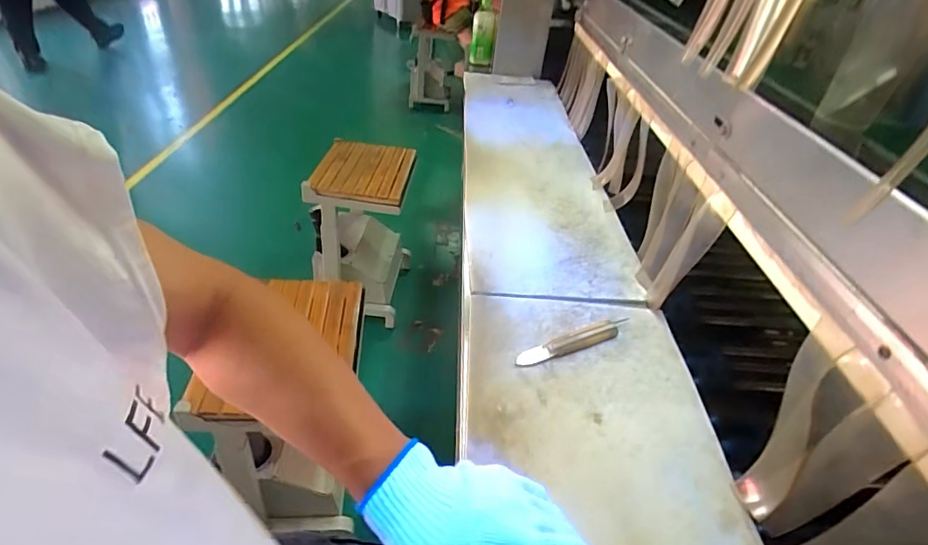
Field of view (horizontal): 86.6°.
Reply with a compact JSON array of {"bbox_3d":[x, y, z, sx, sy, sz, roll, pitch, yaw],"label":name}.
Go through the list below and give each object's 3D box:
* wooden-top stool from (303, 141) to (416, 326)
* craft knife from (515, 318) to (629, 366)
[{"bbox_3d":[-0.326,-0.143,1.662,0.291,0.494,0.357,6,37,0],"label":"wooden-top stool"},{"bbox_3d":[0.152,0.094,0.678,0.185,0.014,0.030,-13,41,-23],"label":"craft knife"}]

